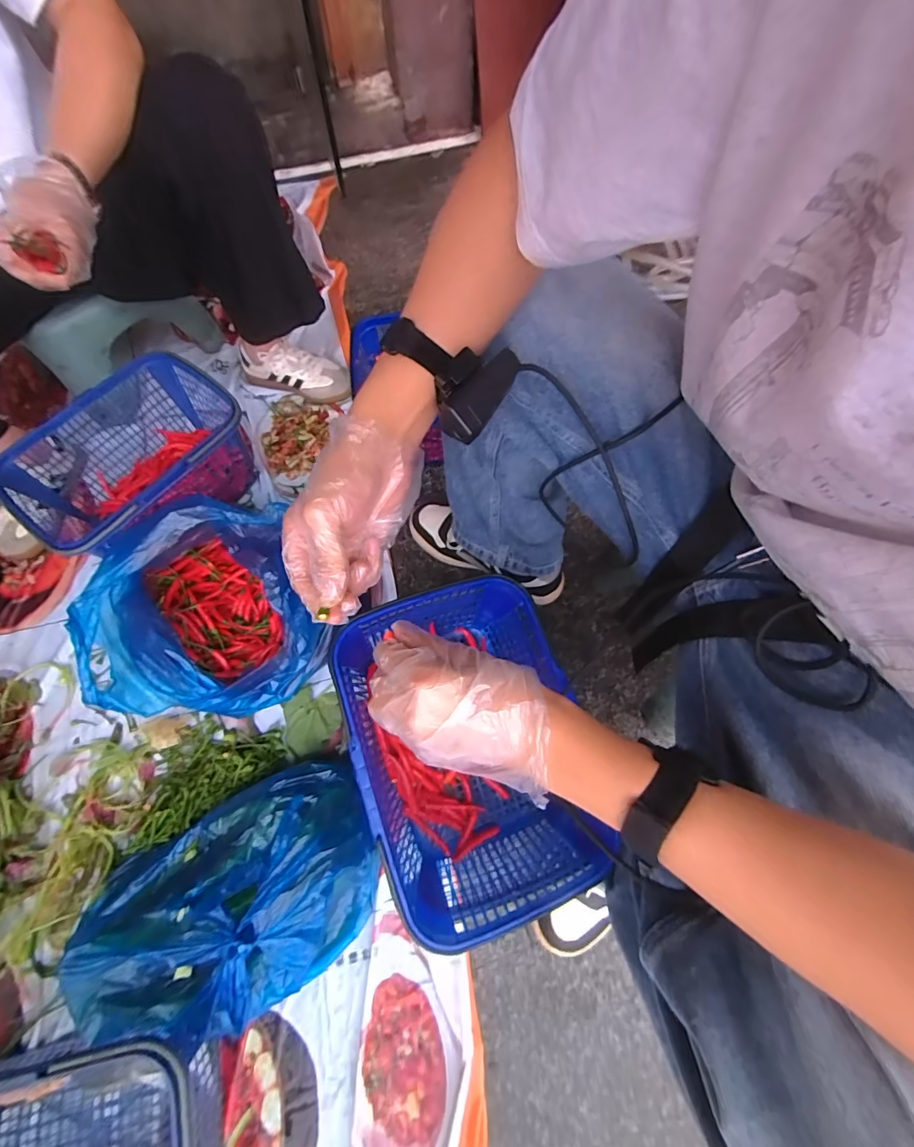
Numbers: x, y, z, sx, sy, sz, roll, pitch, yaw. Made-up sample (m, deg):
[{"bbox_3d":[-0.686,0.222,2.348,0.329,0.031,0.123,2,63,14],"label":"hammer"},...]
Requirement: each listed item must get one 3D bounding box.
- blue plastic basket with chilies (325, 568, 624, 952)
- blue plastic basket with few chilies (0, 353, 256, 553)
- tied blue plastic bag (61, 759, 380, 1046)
[{"bbox_3d":[0.016,0.206,0.549,0.236,0.188,0.321,-19,68,-8],"label":"blue plastic basket with chilies"},{"bbox_3d":[-0.497,-0.163,0.746,0.228,0.154,0.326,39,73,15],"label":"blue plastic basket with few chilies"},{"bbox_3d":[-0.255,0.375,0.536,0.318,0.118,0.210,-25,69,-10],"label":"tied blue plastic bag"}]

